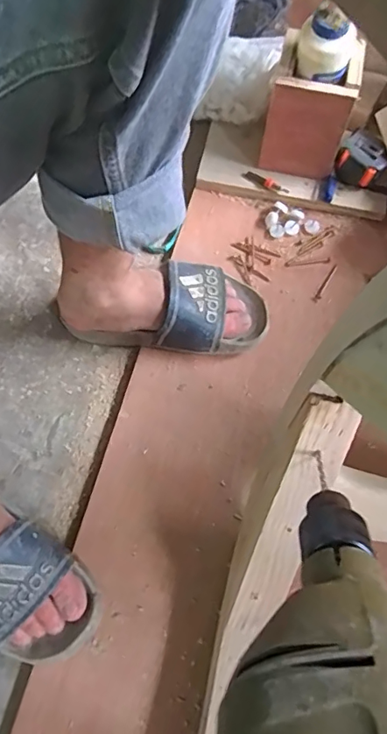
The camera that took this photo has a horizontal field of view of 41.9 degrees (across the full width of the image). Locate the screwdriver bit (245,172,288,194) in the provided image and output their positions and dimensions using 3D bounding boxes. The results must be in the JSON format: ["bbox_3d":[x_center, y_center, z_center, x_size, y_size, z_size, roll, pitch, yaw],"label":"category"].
[{"bbox_3d":[0.101,-0.253,0.696,0.064,0.007,0.013,31,71,13],"label":"screwdriver bit"}]

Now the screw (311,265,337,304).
[{"bbox_3d":[0.170,-0.109,0.653,0.009,0.004,0.064,30,70,13],"label":"screw"}]

